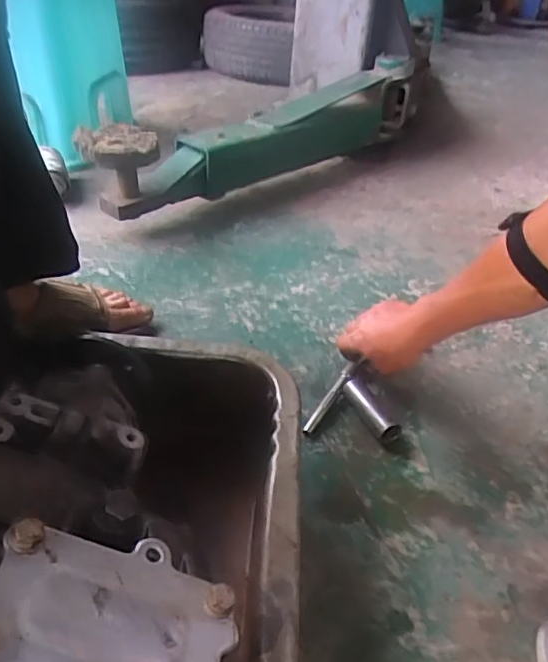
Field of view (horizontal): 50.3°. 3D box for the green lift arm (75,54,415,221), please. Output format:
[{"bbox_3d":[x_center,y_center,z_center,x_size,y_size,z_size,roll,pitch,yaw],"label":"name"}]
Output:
[{"bbox_3d":[0.017,-0.382,1.127,0.097,0.154,0.851,30,41,30],"label":"green lift arm"}]

